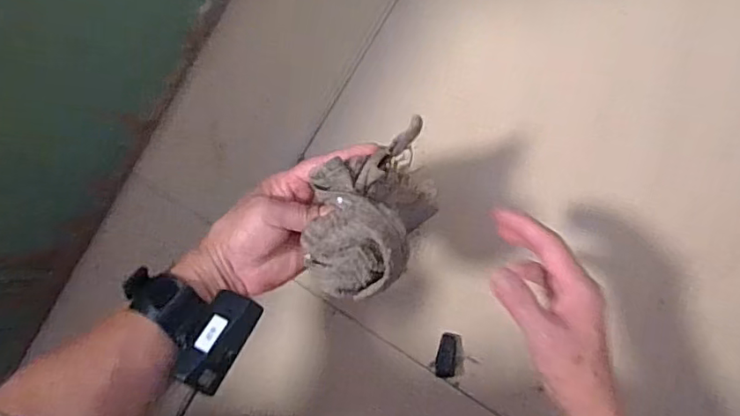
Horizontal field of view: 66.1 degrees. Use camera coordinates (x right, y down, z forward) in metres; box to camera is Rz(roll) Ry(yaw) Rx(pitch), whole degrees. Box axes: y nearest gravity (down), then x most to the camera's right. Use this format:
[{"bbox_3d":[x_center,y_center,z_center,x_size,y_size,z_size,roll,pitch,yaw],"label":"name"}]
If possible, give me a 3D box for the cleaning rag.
[{"bbox_3d":[0.005,0.006,0.427,0.109,0.084,0.092,-27,92,8],"label":"cleaning rag"}]

